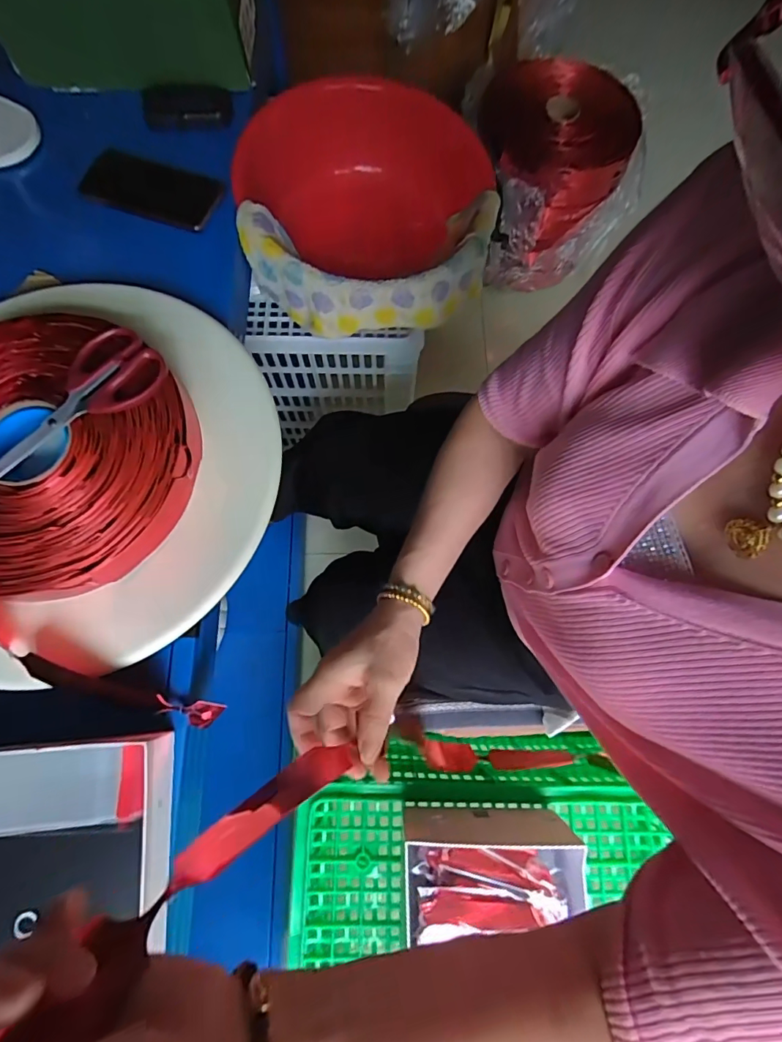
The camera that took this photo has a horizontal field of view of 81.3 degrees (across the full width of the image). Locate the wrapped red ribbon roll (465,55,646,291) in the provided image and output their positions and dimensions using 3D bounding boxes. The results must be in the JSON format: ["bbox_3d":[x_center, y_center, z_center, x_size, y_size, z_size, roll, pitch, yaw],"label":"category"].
[{"bbox_3d":[0.395,-0.863,1.136,0.382,0.306,0.380,0,75,-1],"label":"wrapped red ribbon roll"}]

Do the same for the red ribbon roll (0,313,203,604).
[{"bbox_3d":[-0.316,-0.065,0.418,0.258,0.048,0.260,0,75,-1],"label":"red ribbon roll"}]

